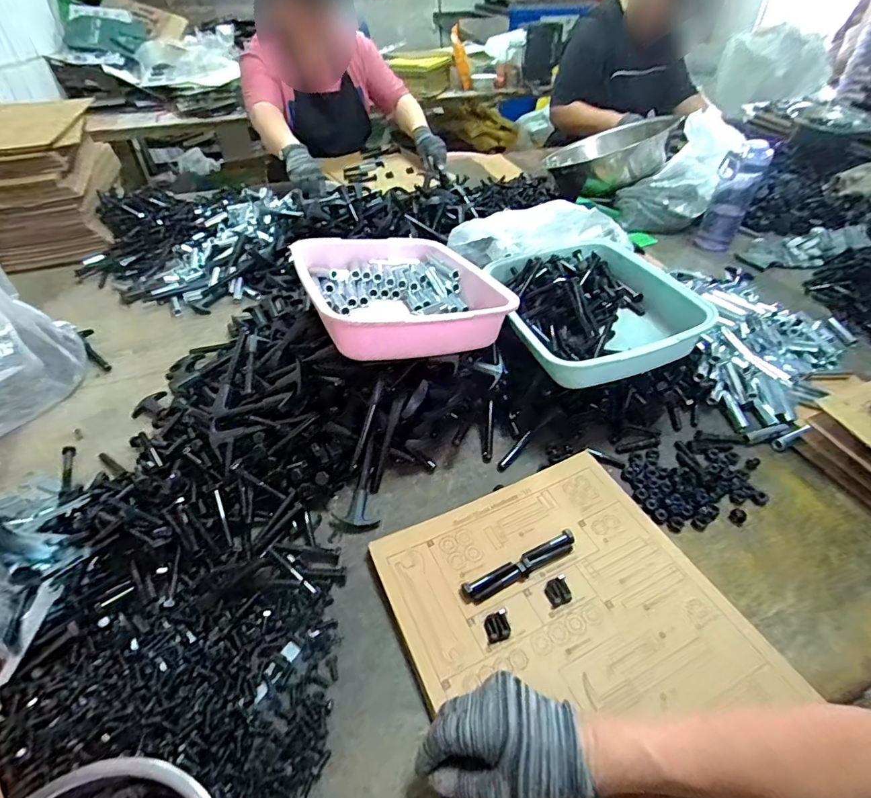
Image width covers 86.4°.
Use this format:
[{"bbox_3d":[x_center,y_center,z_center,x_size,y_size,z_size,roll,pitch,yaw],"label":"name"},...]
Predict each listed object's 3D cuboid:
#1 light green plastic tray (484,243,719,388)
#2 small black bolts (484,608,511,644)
[{"bbox_3d":[0.211,-0.149,0.680,0.239,0.071,0.330,-13,45,-13],"label":"light green plastic tray"},{"bbox_3d":[0.059,0.217,0.442,0.023,0.009,0.025,-10,44,-10],"label":"small black bolts"}]

